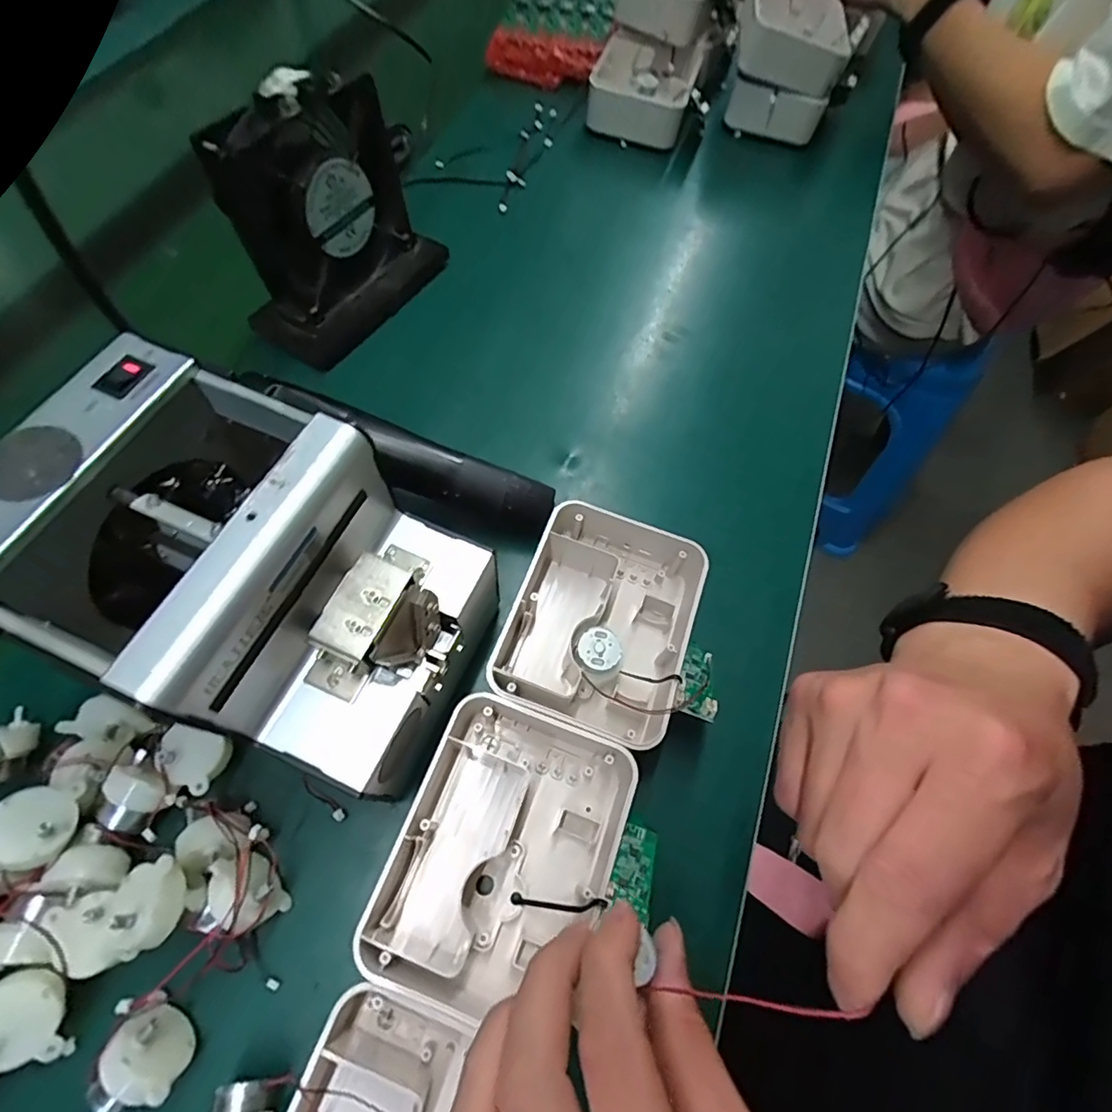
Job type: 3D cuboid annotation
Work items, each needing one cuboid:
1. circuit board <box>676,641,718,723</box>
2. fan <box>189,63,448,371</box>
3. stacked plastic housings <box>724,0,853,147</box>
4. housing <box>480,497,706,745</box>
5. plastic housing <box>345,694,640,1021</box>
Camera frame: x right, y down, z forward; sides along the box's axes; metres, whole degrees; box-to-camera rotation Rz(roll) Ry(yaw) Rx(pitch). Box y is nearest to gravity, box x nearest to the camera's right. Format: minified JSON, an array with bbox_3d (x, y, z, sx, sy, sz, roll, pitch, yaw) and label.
[{"bbox_3d":[0.081,0.068,0.312,0.020,0.009,0.061,19,27,7],"label":"circuit board"},{"bbox_3d":[-0.163,-0.243,0.403,0.071,0.160,0.156,34,68,15],"label":"fan"},{"bbox_3d":[0.241,-0.515,0.572,0.112,0.094,0.102,12,64,5],"label":"stacked plastic housings"},{"bbox_3d":[0.027,0.036,0.325,0.107,0.039,0.136,18,64,7],"label":"housing"},{"bbox_3d":[-0.026,0.145,0.270,0.102,0.040,0.130,20,65,8],"label":"plastic housing"}]

